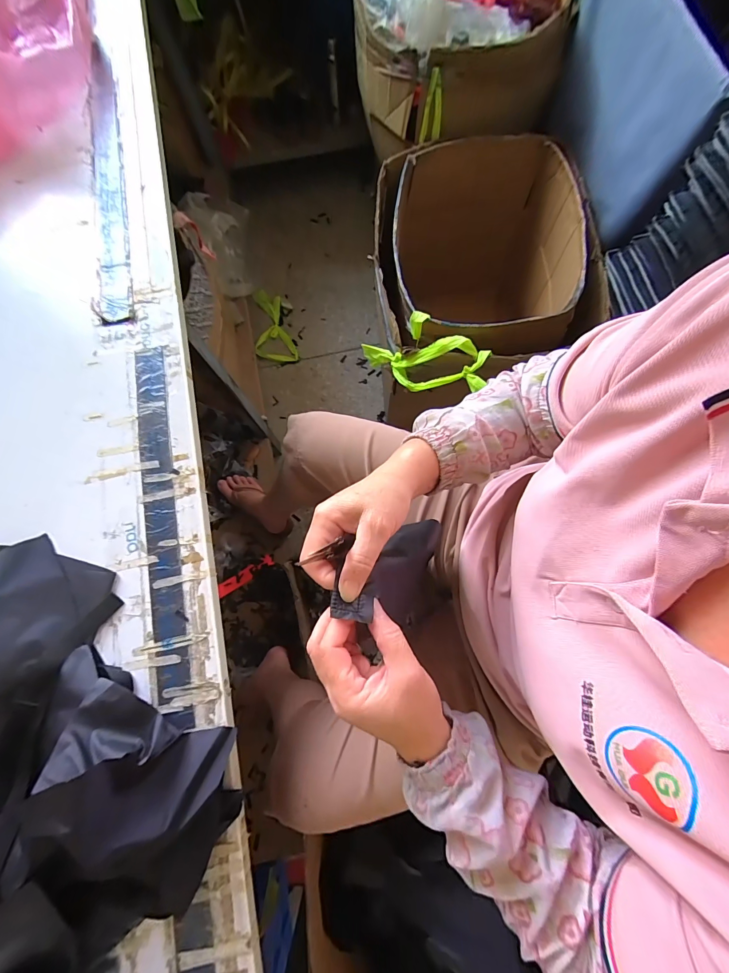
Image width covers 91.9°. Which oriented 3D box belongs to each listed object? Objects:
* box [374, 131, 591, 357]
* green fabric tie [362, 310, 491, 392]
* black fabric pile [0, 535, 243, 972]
[{"bbox_3d":[0.294,-0.544,1.076,0.524,0.532,0.594,5,78,2],"label":"box"},{"bbox_3d":[0.121,-0.293,0.784,0.305,0.108,0.135,16,78,26],"label":"green fabric tie"},{"bbox_3d":[-0.406,0.297,0.347,0.480,0.084,0.412,39,81,9],"label":"black fabric pile"}]

